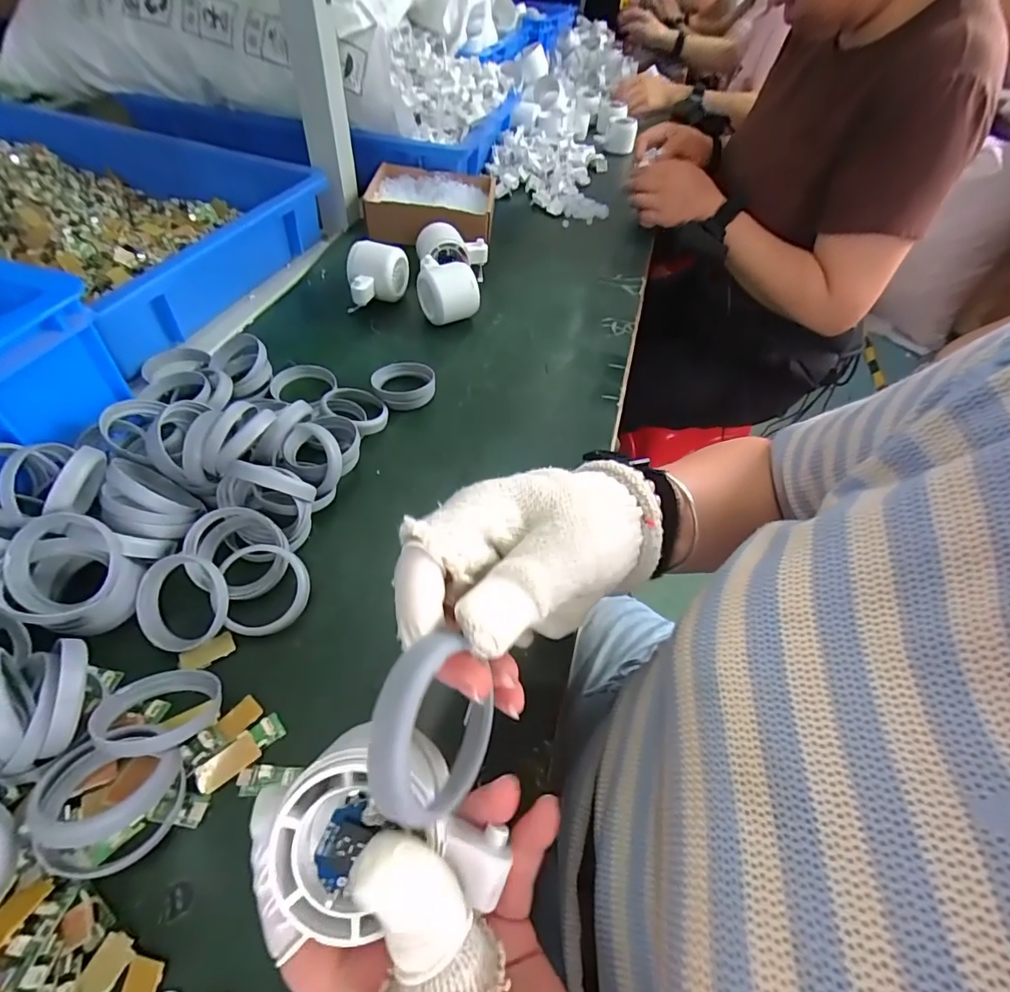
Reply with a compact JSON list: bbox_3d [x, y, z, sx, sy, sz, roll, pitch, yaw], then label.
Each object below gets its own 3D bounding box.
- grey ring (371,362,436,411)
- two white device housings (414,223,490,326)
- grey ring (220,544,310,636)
[{"bbox_3d":[-0.095,-0.106,0.468,0.057,0.025,0.057,3,51,-4],"label":"grey ring"},{"bbox_3d":[-0.059,-0.261,0.571,0.083,0.053,0.146,-2,52,-8],"label":"two white device housings"},{"bbox_3d":[-0.157,0.061,0.324,0.051,0.006,0.058,-6,79,-22],"label":"grey ring"}]

